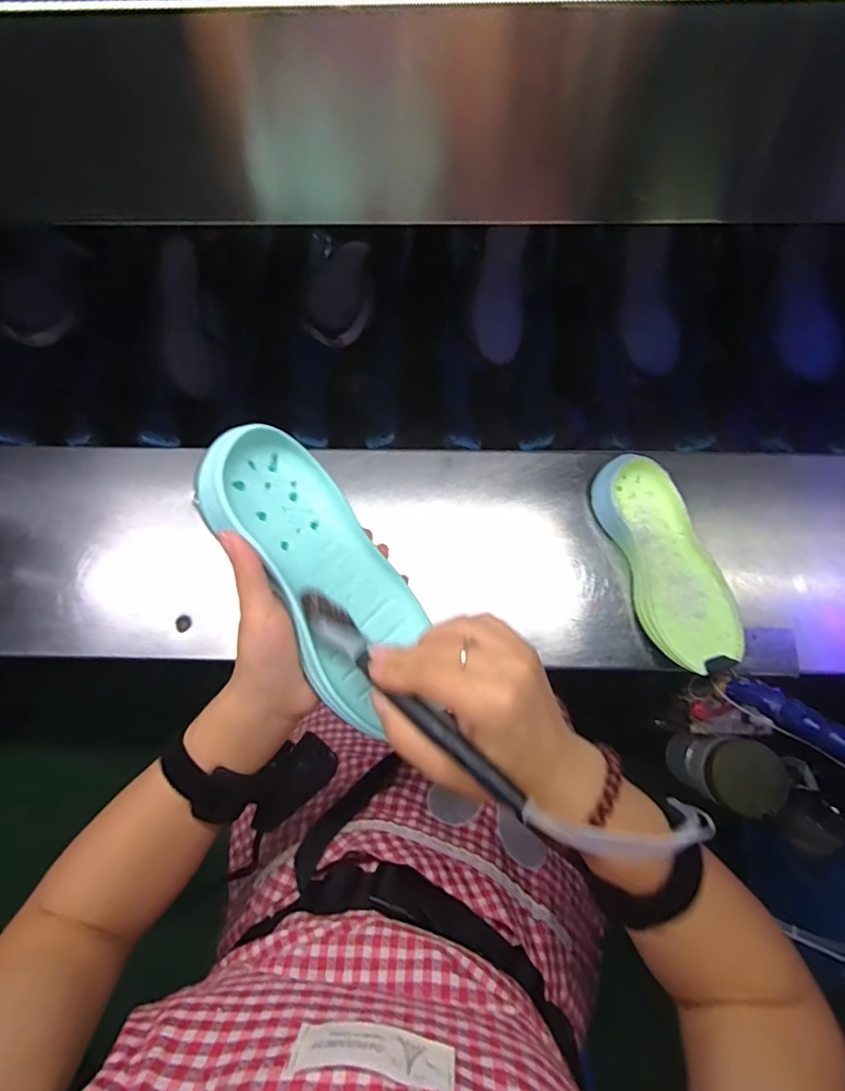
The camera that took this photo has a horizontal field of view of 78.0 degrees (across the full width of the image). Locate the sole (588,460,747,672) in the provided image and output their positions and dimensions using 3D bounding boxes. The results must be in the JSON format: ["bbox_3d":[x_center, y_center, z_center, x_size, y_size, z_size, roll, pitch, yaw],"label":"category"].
[{"bbox_3d":[0.250,0.017,0.537,0.091,0.049,0.226,-20,77,-3],"label":"sole"}]

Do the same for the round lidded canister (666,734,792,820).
[{"bbox_3d":[0.329,0.246,0.569,0.085,0.092,0.073,10,77,4],"label":"round lidded canister"}]

